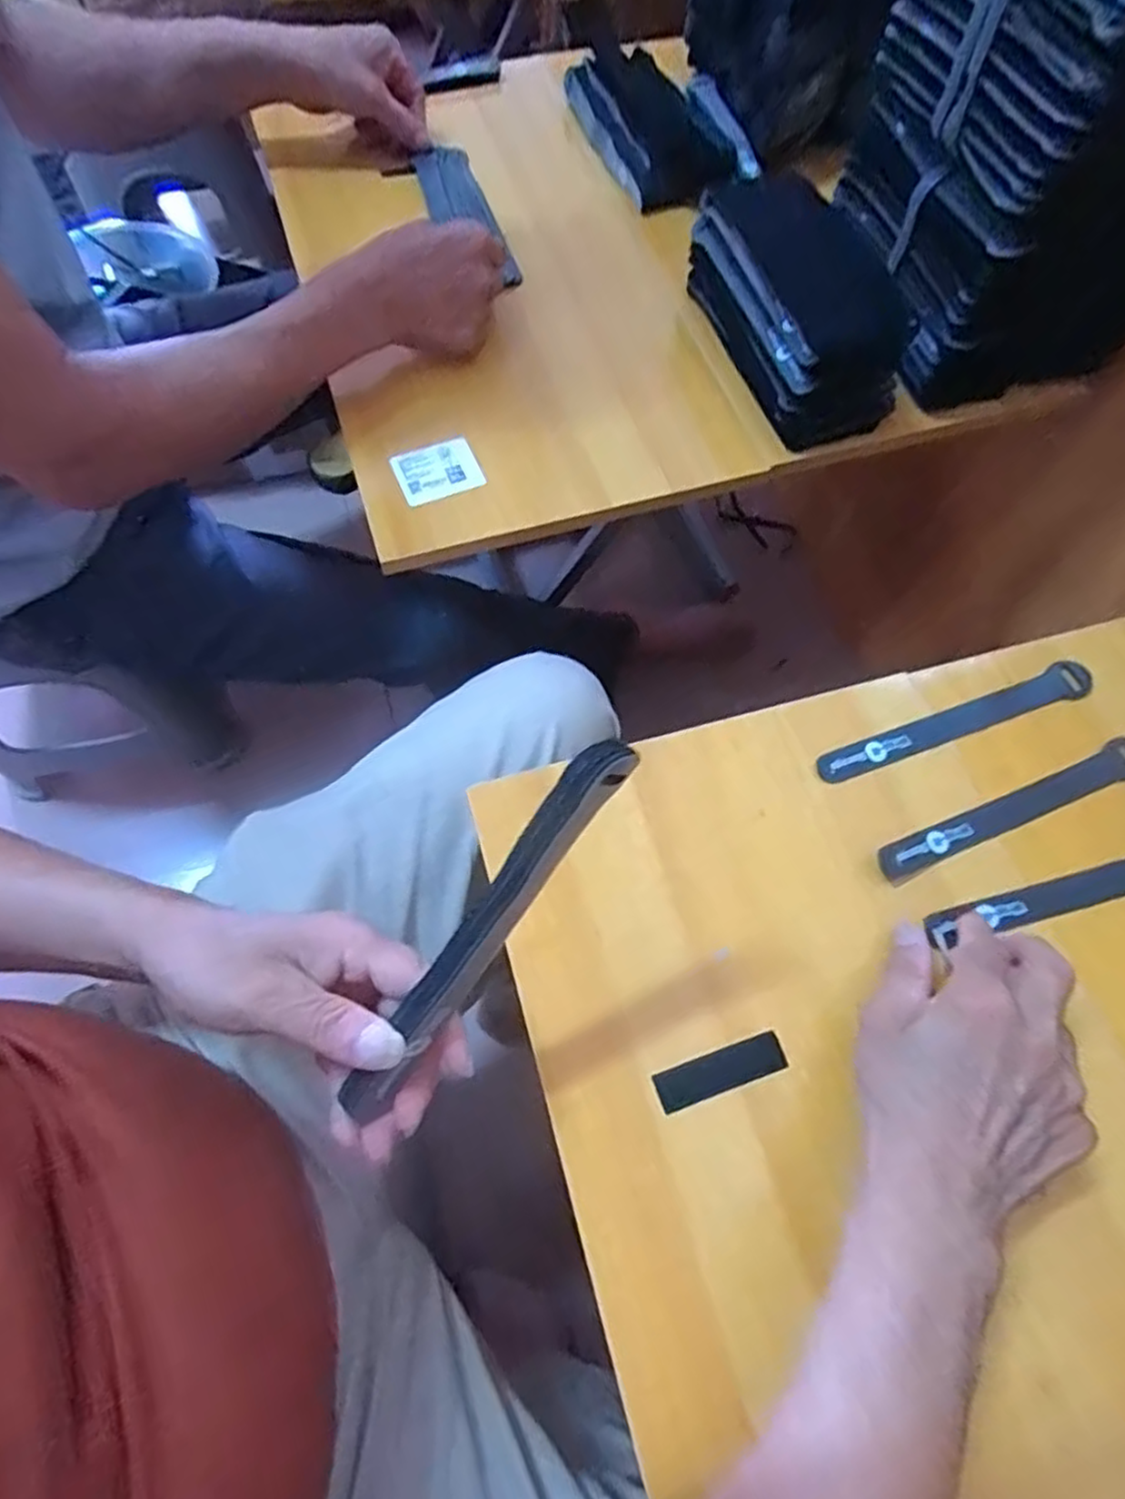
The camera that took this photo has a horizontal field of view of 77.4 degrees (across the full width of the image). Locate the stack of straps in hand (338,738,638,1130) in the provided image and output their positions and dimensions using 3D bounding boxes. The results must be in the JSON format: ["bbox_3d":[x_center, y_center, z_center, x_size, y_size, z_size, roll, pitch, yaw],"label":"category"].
[{"bbox_3d":[-0.033,0.075,0.281,0.017,0.020,0.194,38,105,14],"label":"stack of straps in hand"}]

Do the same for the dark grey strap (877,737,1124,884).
[{"bbox_3d":[0.276,0.035,0.424,0.194,0.008,0.025,-22,69,-10],"label":"dark grey strap"}]

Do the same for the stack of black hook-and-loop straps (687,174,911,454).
[{"bbox_3d":[0.179,-0.342,0.550,0.103,0.073,0.211,-12,68,-6],"label":"stack of black hook-and-loop straps"}]

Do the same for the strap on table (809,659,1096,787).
[{"bbox_3d":[0.253,-0.017,0.448,0.195,0.004,0.025,-20,69,-10],"label":"strap on table"}]

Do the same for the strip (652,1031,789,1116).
[{"bbox_3d":[0.081,0.166,0.361,0.068,0.004,0.020,-17,68,-8],"label":"strip"}]

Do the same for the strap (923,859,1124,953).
[{"bbox_3d":[0.299,0.081,0.406,0.192,0.007,0.023,-13,68,-7],"label":"strap"}]

